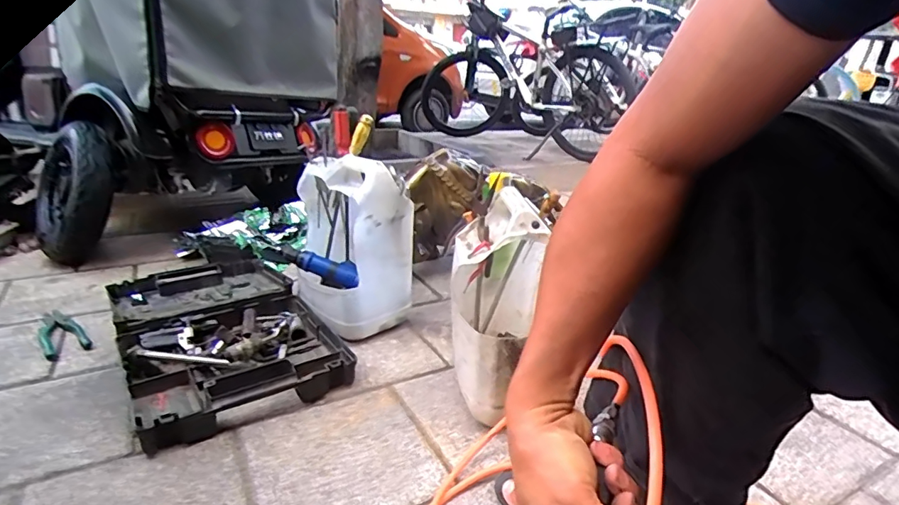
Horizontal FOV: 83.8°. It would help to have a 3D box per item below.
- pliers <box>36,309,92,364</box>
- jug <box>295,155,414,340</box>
[{"bbox_3d":[-0.723,0.143,0.926,0.180,0.021,0.067,20,27,40],"label":"pliers"},{"bbox_3d":[-0.208,-0.017,1.024,0.231,0.331,0.179,20,27,40],"label":"jug"}]

